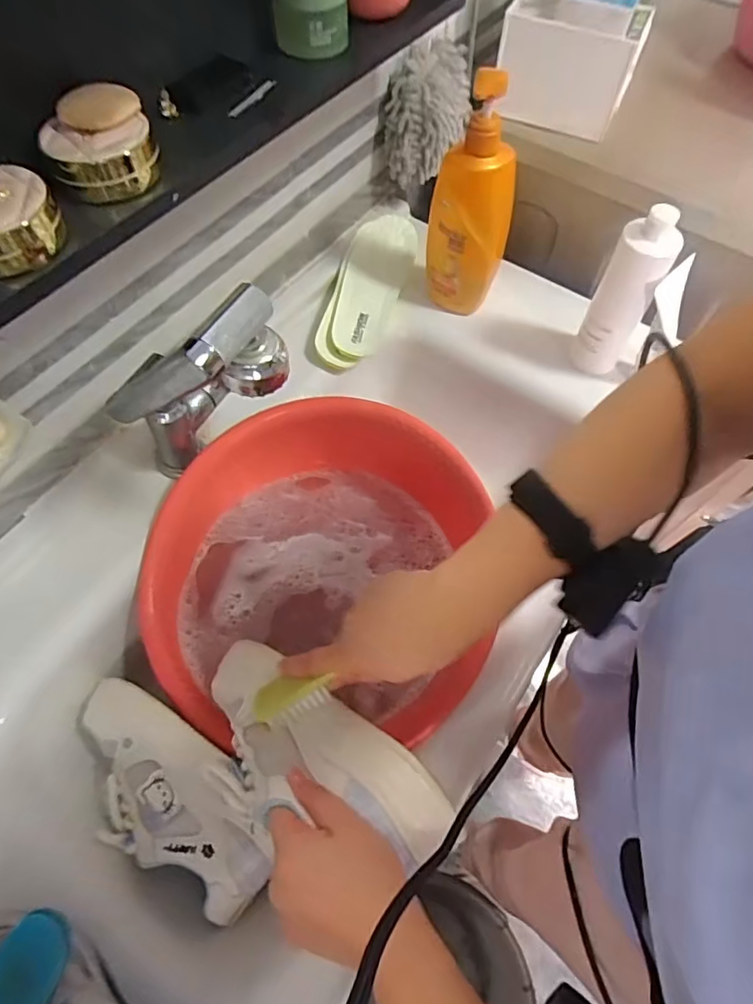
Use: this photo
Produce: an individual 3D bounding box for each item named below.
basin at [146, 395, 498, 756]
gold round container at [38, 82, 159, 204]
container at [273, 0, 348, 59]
[{"bbox_3d":[-0.072,0.064,0.551,0.315,0.122,0.311,1,62,-1],"label":"basin"},{"bbox_3d":[-0.189,-0.247,0.378,0.070,0.043,0.067,-17,63,-10],"label":"gold round container"},{"bbox_3d":[-0.054,-0.416,0.460,0.061,0.053,0.060,-1,62,-2],"label":"container"}]

